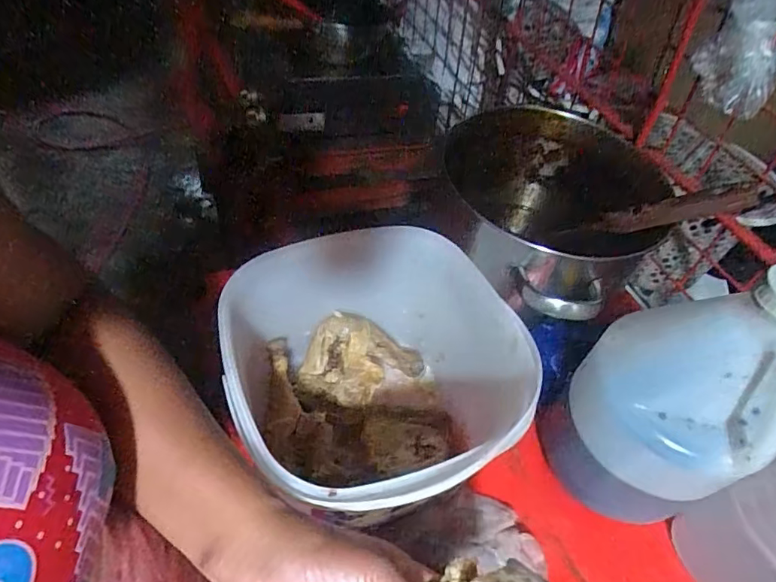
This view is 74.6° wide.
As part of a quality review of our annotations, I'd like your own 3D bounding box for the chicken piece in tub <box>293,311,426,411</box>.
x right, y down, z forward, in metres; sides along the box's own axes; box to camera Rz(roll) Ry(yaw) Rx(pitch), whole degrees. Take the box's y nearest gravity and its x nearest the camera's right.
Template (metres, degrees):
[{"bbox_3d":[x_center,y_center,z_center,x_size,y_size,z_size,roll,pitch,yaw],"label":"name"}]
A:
[{"bbox_3d":[-0.027,0.068,0.505,0.124,0.052,0.082,2,52,-4],"label":"chicken piece in tub"}]

